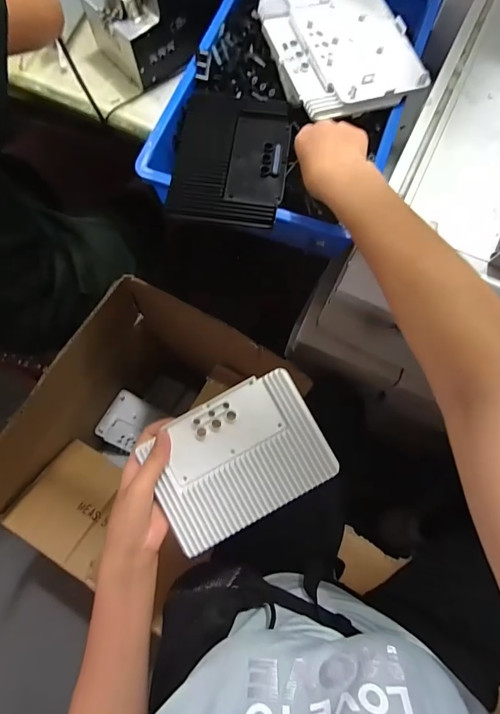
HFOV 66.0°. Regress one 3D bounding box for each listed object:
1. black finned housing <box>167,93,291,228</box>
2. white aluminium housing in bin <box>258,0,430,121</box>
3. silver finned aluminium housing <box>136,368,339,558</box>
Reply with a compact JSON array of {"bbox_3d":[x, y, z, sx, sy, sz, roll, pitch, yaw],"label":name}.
[{"bbox_3d":[-0.027,-0.247,0.485,0.143,0.031,0.193,6,75,1],"label":"black finned housing"},{"bbox_3d":[0.115,-0.393,0.484,0.174,0.024,0.190,-16,75,-5],"label":"white aluminium housing in bin"},{"bbox_3d":[-0.013,0.108,0.413,0.181,0.026,0.130,-29,77,-8],"label":"silver finned aluminium housing"}]

